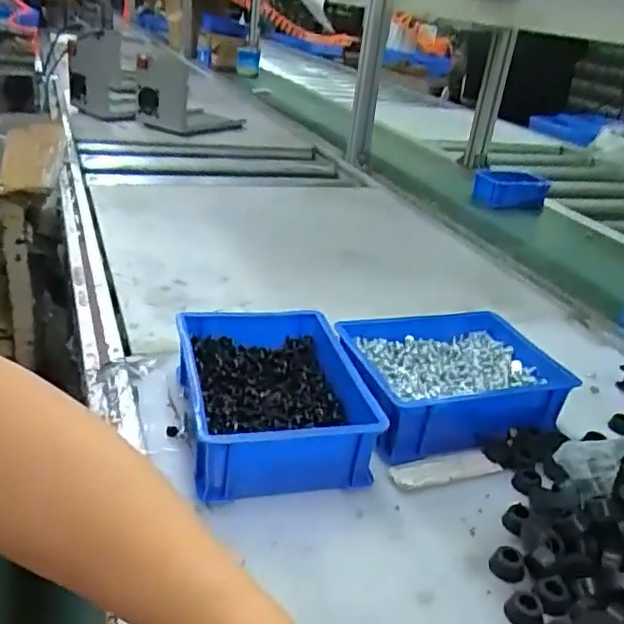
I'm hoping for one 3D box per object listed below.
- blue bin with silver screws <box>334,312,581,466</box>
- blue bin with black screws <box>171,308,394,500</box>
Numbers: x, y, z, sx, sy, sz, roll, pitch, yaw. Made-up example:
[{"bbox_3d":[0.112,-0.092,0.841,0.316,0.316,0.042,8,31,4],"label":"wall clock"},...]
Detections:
[{"bbox_3d":[0.133,0.066,0.612,0.200,0.063,0.162,-1,28,-17],"label":"blue bin with silver screws"},{"bbox_3d":[-0.037,0.073,0.553,0.148,0.067,0.194,0,28,-15],"label":"blue bin with black screws"}]

